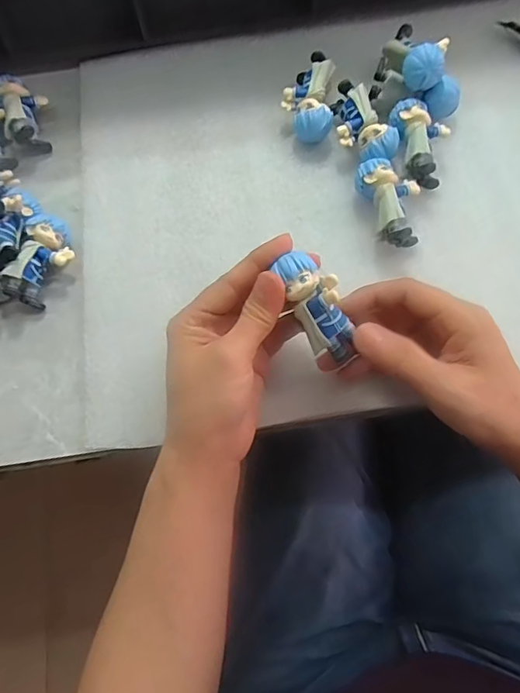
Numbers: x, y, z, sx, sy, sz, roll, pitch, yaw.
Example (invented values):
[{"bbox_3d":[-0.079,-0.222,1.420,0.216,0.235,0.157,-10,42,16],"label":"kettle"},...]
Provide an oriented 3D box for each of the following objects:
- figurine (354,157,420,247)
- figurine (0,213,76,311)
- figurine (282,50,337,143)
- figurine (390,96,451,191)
[{"bbox_3d":[0.088,-0.098,0.335,0.034,0.029,0.063,-17,72,-5],"label":"figurine"},{"bbox_3d":[-0.145,-0.057,0.333,0.033,0.029,0.060,19,72,7],"label":"figurine"},{"bbox_3d":[0.035,-0.179,0.361,0.035,0.028,0.068,3,71,2],"label":"figurine"},{"bbox_3d":[0.113,-0.142,0.348,0.034,0.028,0.062,-8,71,-2],"label":"figurine"}]

